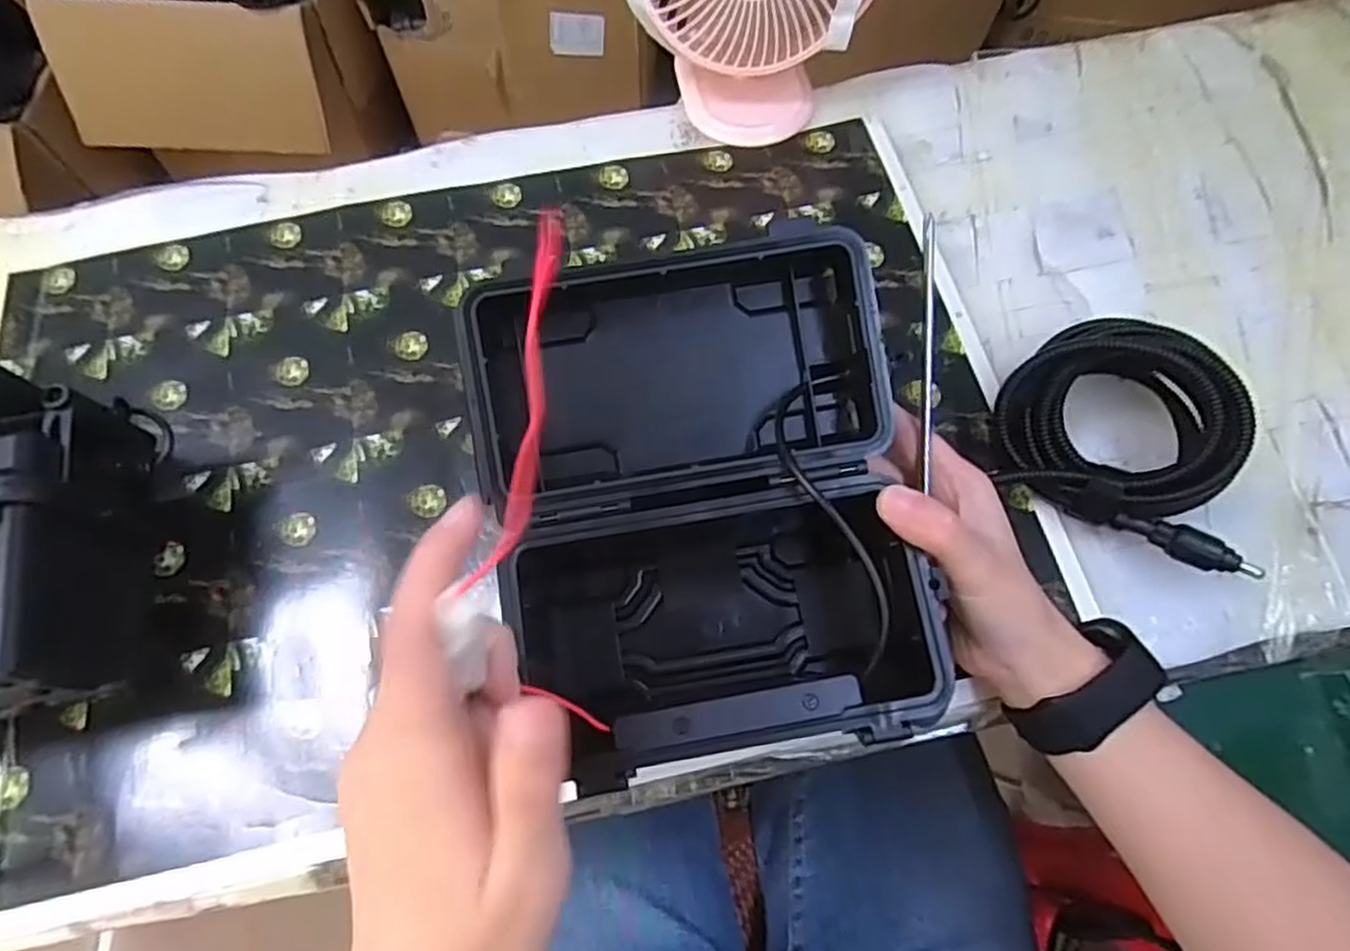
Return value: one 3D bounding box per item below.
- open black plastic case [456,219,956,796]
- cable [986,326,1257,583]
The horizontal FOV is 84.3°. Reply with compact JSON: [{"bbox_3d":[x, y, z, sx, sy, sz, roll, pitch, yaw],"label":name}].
[{"bbox_3d":[0.012,0.019,0.337,0.169,0.128,0.201,-9,66,-4],"label":"open black plastic case"},{"bbox_3d":[0.245,-0.028,0.391,0.131,0.066,0.106,32,70,12],"label":"cable"}]

